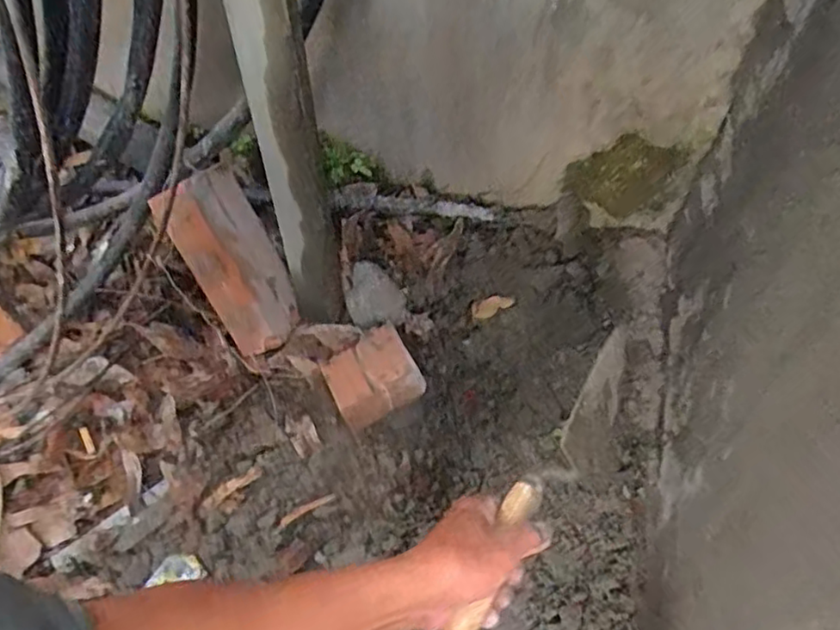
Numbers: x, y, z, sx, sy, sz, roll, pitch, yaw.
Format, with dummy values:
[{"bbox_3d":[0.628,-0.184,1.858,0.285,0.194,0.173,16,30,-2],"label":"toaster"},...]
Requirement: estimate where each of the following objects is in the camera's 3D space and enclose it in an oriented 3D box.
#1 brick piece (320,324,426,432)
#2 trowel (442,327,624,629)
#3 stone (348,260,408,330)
[{"bbox_3d":[-0.053,0.071,0.737,0.095,0.073,0.087,-24,58,-11],"label":"brick piece"},{"bbox_3d":[0.111,0.134,0.542,0.053,0.058,0.292,29,68,21],"label":"trowel"},{"bbox_3d":[-0.055,-0.026,0.784,0.063,0.032,0.106,-19,58,-7],"label":"stone"}]

